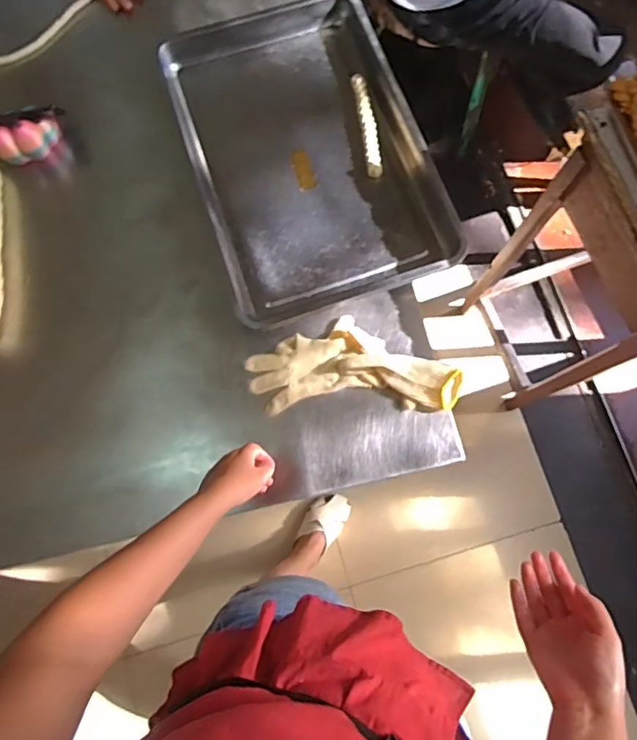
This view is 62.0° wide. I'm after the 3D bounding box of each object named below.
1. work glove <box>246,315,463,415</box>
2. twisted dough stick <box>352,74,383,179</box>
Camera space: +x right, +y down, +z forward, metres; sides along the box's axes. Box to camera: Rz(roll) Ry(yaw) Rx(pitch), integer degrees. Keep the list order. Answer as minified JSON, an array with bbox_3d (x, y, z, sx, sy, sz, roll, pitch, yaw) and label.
[{"bbox_3d":[0.055,-0.007,0.803,0.308,0.037,0.135,-2,77,0],"label":"work glove"},{"bbox_3d":[0.080,-0.402,0.870,0.025,0.028,0.181,-8,77,-1],"label":"twisted dough stick"}]

